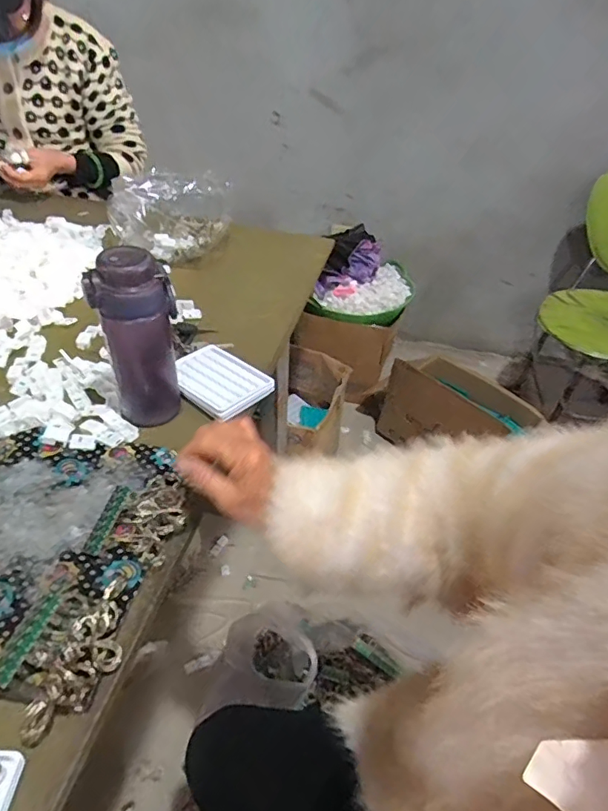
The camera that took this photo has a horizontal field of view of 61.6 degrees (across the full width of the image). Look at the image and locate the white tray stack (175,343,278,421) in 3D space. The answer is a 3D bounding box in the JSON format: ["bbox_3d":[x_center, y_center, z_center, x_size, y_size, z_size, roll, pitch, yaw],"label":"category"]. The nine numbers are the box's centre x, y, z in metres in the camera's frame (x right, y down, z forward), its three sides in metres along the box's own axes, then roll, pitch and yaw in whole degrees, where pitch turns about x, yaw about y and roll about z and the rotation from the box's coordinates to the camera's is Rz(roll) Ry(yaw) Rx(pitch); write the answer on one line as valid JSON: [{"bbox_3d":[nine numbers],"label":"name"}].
[{"bbox_3d":[-0.115,-0.038,0.673,0.140,0.014,0.096,35,51,29],"label":"white tray stack"}]

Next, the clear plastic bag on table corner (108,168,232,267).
[{"bbox_3d":[-0.245,-0.368,0.968,0.202,0.104,0.200,-2,43,-7],"label":"clear plastic bag on table corner"}]

